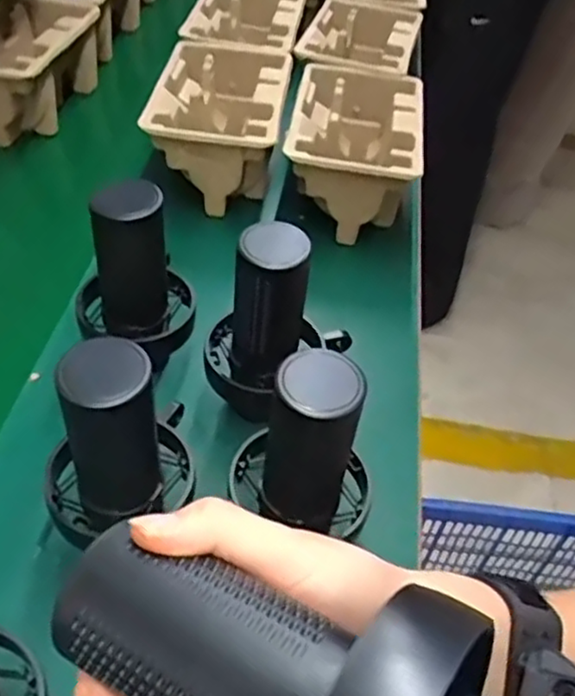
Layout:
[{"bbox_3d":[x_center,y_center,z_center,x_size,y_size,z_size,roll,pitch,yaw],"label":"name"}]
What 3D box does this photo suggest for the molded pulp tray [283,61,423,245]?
[{"bbox_3d":[0.075,-0.231,0.805,0.140,0.112,0.225,9,45,1],"label":"molded pulp tray"}]

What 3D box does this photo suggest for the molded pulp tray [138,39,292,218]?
[{"bbox_3d":[-0.078,-0.270,0.819,0.149,0.109,0.225,8,45,0],"label":"molded pulp tray"}]

